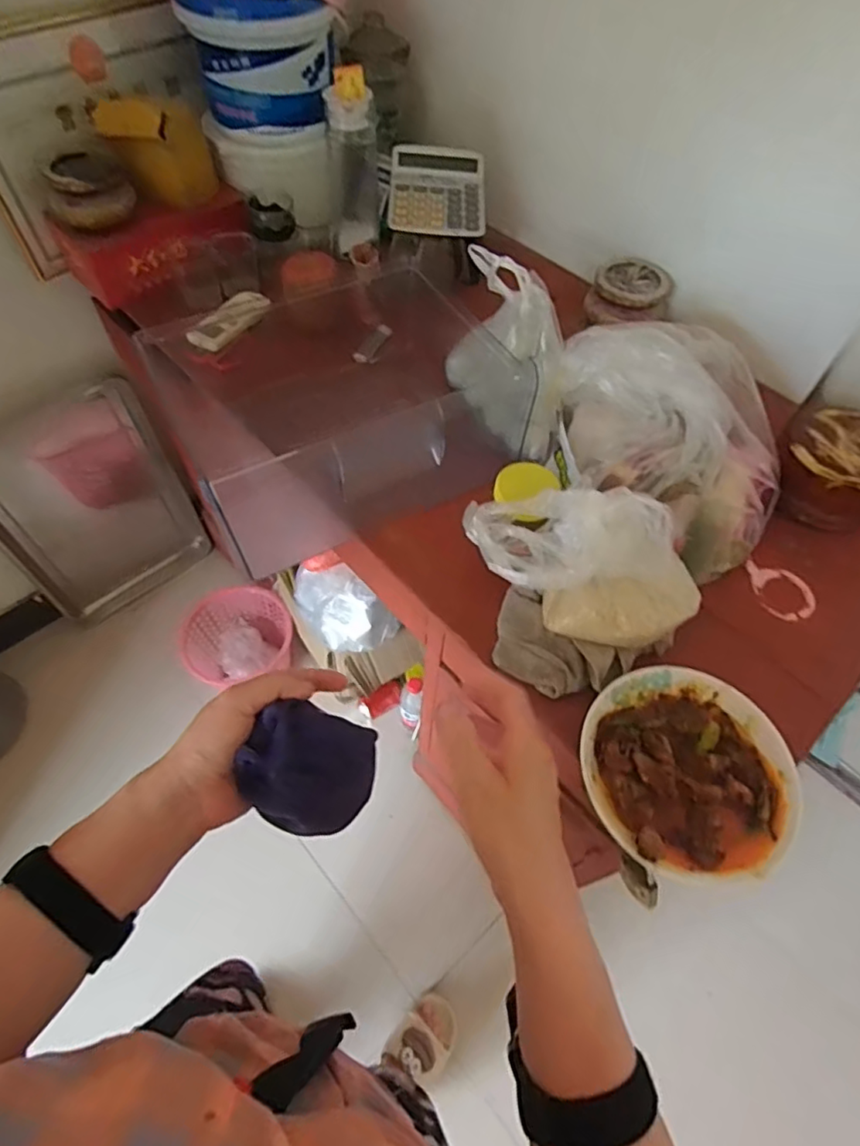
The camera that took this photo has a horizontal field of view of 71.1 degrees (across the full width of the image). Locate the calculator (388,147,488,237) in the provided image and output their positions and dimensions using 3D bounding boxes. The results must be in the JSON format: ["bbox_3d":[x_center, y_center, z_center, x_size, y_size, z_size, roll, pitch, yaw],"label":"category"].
[{"bbox_3d":[0.013,-0.636,0.993,0.154,0.032,0.244,0,57,-2],"label":"calculator"}]

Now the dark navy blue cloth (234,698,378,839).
[{"bbox_3d":[-0.080,0.129,0.397,0.077,0.058,0.072,20,59,11],"label":"dark navy blue cloth"}]

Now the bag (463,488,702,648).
[{"bbox_3d":[0.150,-0.006,0.589,0.226,0.131,0.107,25,60,13],"label":"bag"}]

